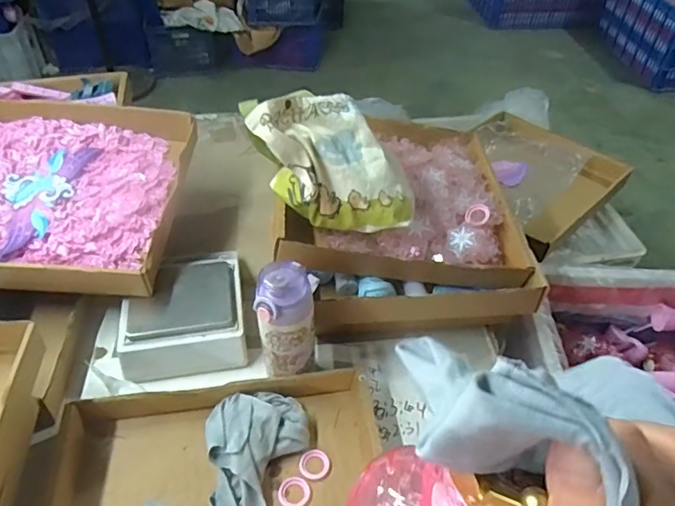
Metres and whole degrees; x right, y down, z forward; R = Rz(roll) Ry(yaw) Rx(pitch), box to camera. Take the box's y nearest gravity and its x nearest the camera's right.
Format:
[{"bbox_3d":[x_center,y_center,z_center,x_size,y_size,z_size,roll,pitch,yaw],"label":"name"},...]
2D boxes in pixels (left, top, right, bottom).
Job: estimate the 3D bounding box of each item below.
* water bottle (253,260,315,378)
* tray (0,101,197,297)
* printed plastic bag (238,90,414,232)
[{"bbox_3d":[-0.063,0.088,0.675,0.075,0.170,0.075,-1,45,-4],"label":"water bottle"},{"bbox_3d":[-0.459,-0.117,0.878,0.393,0.079,0.392,3,45,0],"label":"tray"},{"bbox_3d":[-0.006,-0.139,0.739,0.228,0.154,0.150,3,45,1],"label":"printed plastic bag"}]

